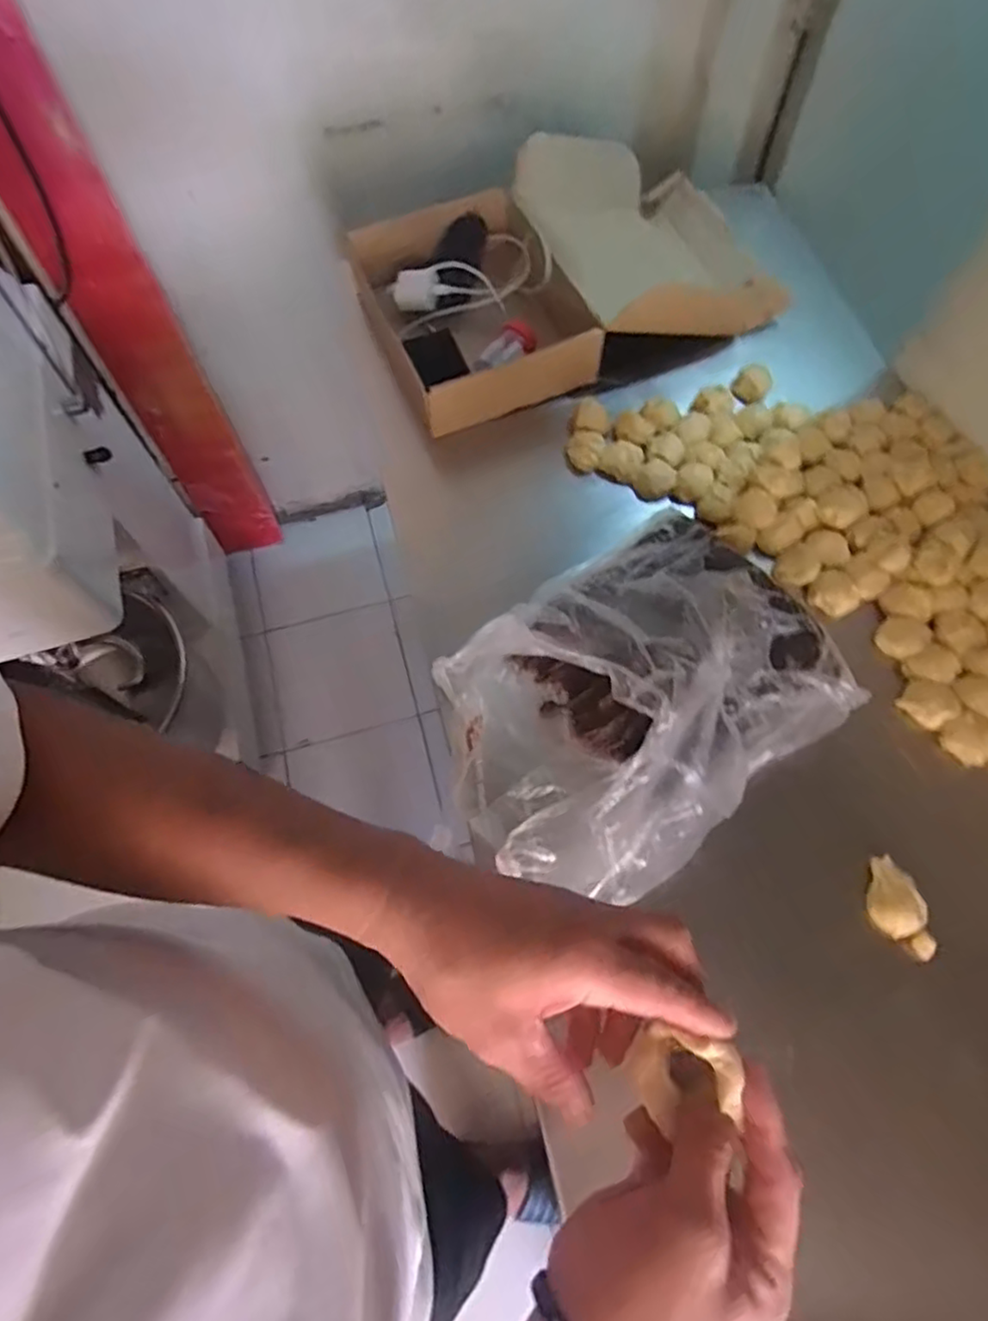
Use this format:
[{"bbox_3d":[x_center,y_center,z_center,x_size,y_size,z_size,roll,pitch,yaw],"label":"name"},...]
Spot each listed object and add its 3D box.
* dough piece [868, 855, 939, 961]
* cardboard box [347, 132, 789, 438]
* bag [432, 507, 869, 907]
[{"bbox_3d":[0.322,0.199,0.539,0.040,0.021,0.077,-13,67,-5],"label":"dough piece"},{"bbox_3d":[0.089,-0.461,0.790,0.443,0.108,0.311,-19,68,-8],"label":"cardboard box"},{"bbox_3d":[0.114,0.022,0.551,0.324,0.112,0.246,-35,70,-14],"label":"bag"}]

